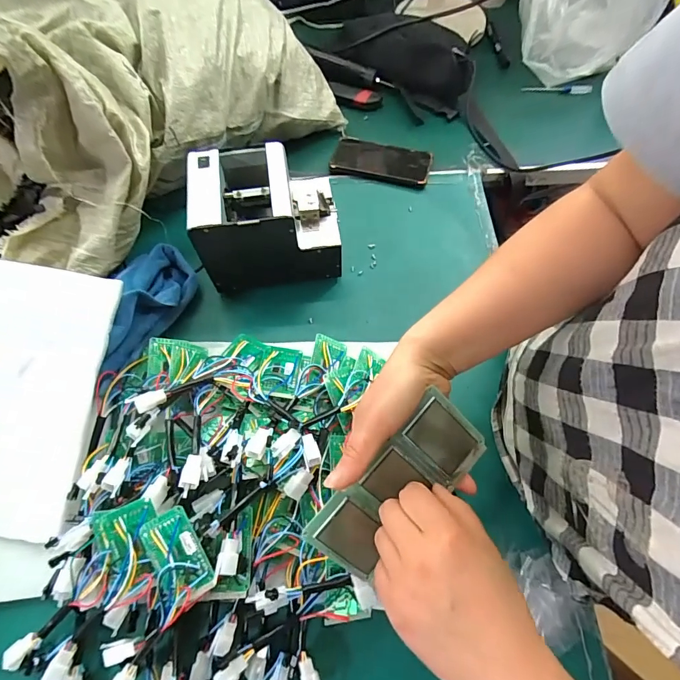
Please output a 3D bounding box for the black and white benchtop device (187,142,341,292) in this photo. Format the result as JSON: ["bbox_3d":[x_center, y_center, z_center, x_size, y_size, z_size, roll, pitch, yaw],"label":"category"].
[{"bbox_3d":[-0.098,-0.160,0.555,0.189,0.144,0.134,-5,65,-2],"label":"black and white benchtop device"}]

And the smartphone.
[{"bbox_3d":[0.071,-0.311,0.698,0.167,0.009,0.083,16,66,8],"label":"smartphone"}]

